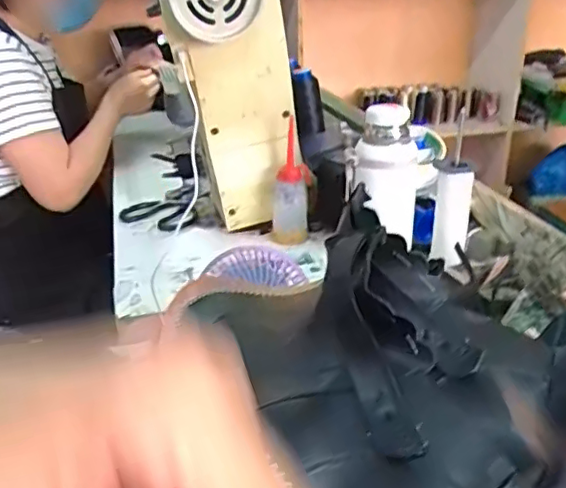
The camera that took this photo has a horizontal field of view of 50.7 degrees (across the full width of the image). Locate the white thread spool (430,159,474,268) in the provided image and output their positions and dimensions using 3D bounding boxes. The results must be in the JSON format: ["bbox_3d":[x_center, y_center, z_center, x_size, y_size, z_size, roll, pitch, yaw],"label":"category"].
[{"bbox_3d":[0.226,-0.042,0.806,0.039,0.138,0.038,-1,25,1],"label":"white thread spool"}]

